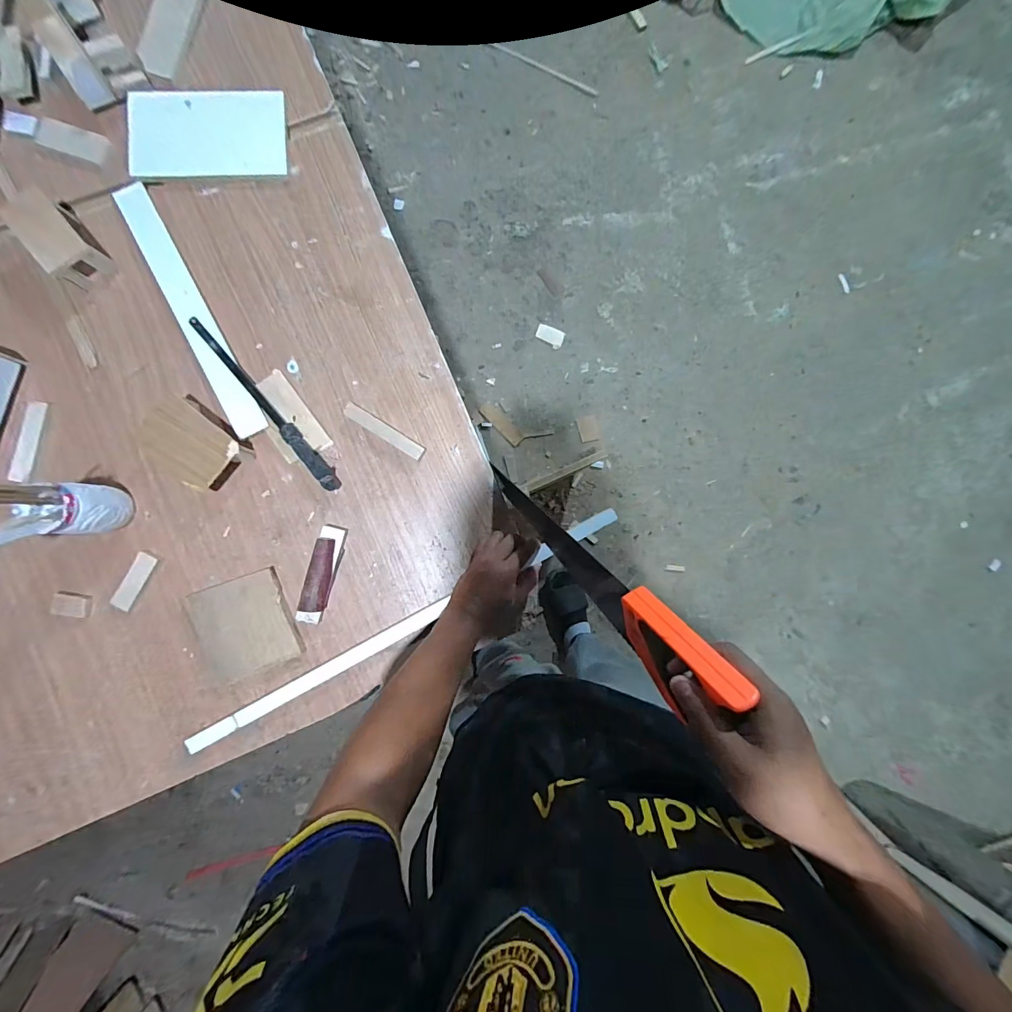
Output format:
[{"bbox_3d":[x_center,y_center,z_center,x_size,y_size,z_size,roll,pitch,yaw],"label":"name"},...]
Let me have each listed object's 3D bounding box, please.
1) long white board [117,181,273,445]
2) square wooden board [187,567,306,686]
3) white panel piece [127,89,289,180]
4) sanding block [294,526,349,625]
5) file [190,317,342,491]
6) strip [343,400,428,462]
[{"bbox_3d":[-0.440,-0.273,0.599,0.049,0.008,0.389,-29,88,-5],"label":"long white board"},{"bbox_3d":[-0.349,0.161,0.576,0.116,0.019,0.125,-19,90,-3],"label":"square wooden board"},{"bbox_3d":[-0.418,-0.523,0.602,0.213,0.008,0.117,-3,88,-5],"label":"white panel piece"},{"bbox_3d":[-0.251,0.094,0.585,0.034,0.033,0.133,16,86,-4],"label":"sanding block"},{"bbox_3d":[-0.330,-0.141,0.586,0.023,0.026,0.301,-39,91,-2],"label":"file"},{"bbox_3d":[-0.171,-0.105,0.605,0.127,0.013,0.023,32,88,-2],"label":"strip"}]

